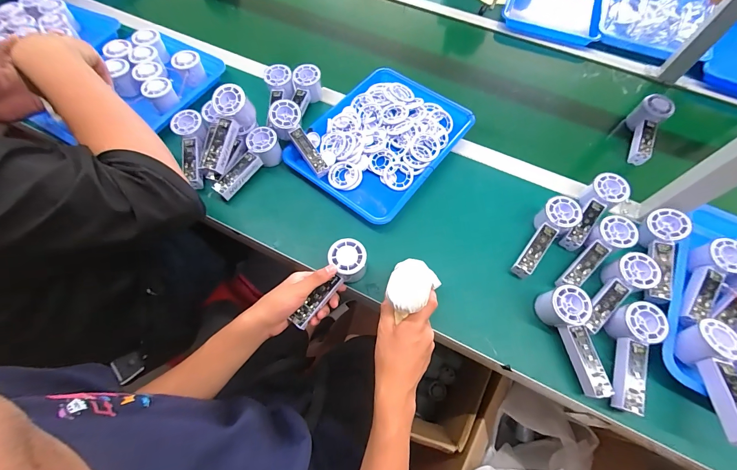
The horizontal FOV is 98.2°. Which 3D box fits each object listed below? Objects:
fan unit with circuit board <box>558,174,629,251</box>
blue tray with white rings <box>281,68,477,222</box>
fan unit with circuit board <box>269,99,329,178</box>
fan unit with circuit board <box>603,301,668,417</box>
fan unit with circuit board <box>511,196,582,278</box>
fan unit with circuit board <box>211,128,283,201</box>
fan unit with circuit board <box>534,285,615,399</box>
[{"bbox_3d":[0.386,-0.043,0.558,0.154,0.053,0.054,-40,71,-19],"label":"fan unit with circuit board"},{"bbox_3d":[0.031,-0.199,0.652,0.249,0.039,0.338,35,67,15],"label":"blue tray with white rings"},{"bbox_3d":[-0.131,-0.179,0.608,0.057,0.047,0.153,-35,96,-18],"label":"fan unit with circuit board"},{"bbox_3d":[0.379,0.173,0.462,0.059,0.044,0.156,17,77,7],"label":"fan unit with circuit board"},{"bbox_3d":[0.297,0.005,0.545,0.055,0.052,0.158,36,80,15],"label":"fan unit with circuit board"},{"bbox_3d":[-0.225,-0.133,0.604,0.051,0.053,0.152,37,82,16],"label":"fan unit with circuit board"},{"bbox_3d":[0.307,0.154,0.470,0.058,0.068,0.148,-19,65,-11],"label":"fan unit with circuit board"}]

